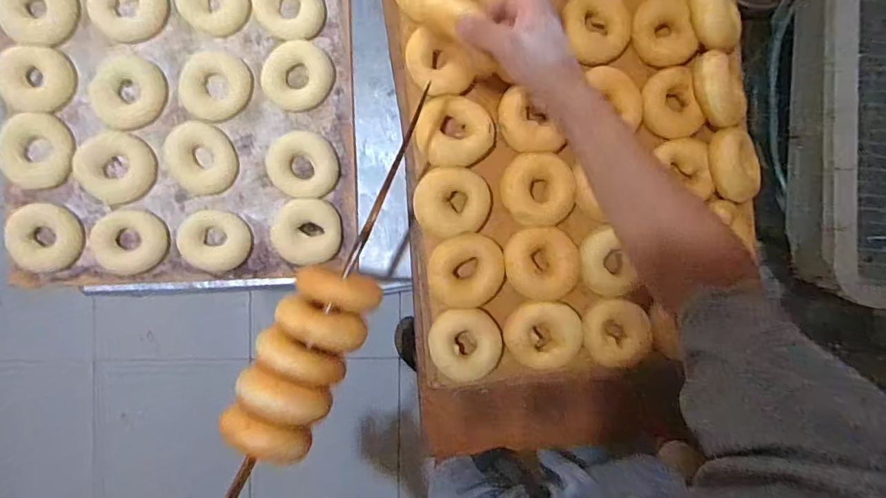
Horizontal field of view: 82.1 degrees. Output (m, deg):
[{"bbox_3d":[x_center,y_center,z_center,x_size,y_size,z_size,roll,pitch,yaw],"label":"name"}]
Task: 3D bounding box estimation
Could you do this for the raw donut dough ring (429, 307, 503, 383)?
[{"bbox_3d":[0.028,0.112,0.600,0.085,0.026,0.080,0,91,-4],"label":"raw donut dough ring"}]

